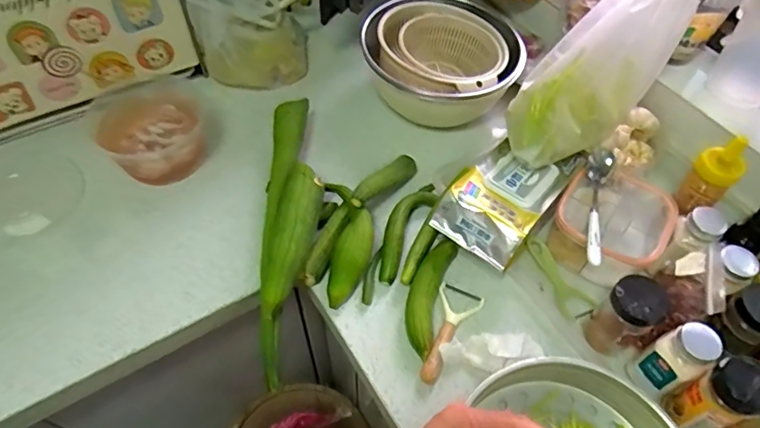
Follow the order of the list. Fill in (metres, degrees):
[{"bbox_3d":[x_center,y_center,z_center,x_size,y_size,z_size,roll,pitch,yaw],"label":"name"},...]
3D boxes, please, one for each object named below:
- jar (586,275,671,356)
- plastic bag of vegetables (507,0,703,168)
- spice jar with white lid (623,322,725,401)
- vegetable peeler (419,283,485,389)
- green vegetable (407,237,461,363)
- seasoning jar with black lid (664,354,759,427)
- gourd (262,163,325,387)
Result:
[{"bbox_3d":[0.295,0.123,0.613,0.059,0.109,0.063,-31,62,-22],"label":"jar"},{"bbox_3d":[0.298,-0.203,0.662,0.339,0.117,0.111,-49,64,10],"label":"plastic bag of vegetables"},{"bbox_3d":[0.332,0.169,0.581,0.049,0.118,0.053,-28,60,-20],"label":"spice jar with white lid"},{"bbox_3d":[0.078,0.146,0.650,0.058,0.026,0.138,30,59,18],"label":"vegetable peeler"},{"bbox_3d":[0.064,0.105,0.670,0.044,0.039,0.164,16,56,9],"label":"green vegetable"},{"bbox_3d":[0.355,0.194,0.535,0.054,0.116,0.054,1,55,-1],"label":"seasoning jar with black lid"},{"bbox_3d":[-0.123,0.064,0.659,0.059,0.065,0.295,7,67,3],"label":"gourd"}]

